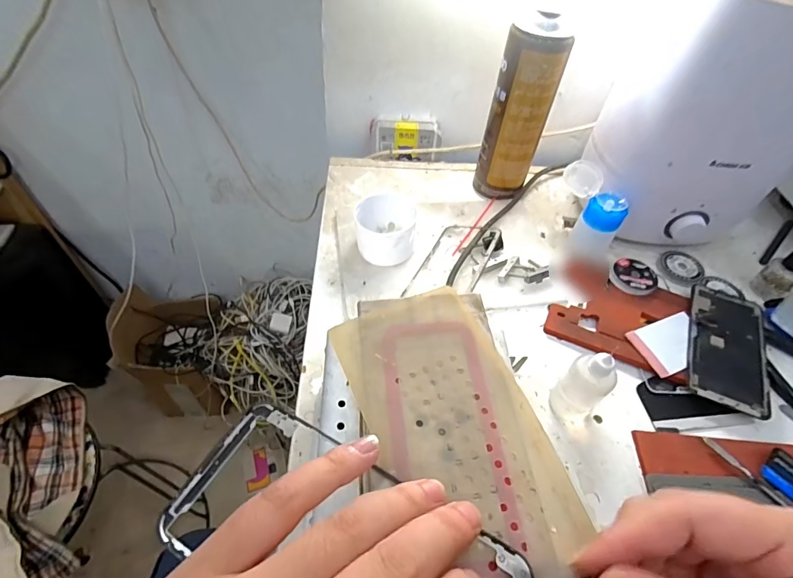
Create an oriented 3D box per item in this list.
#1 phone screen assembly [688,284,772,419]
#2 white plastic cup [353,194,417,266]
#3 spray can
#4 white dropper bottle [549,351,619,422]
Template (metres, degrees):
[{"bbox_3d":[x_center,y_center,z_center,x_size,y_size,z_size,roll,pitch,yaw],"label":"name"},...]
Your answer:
[{"bbox_3d":[0.322,0.053,0.411,0.068,0.008,0.142,22,53,13],"label":"phone screen assembly"},{"bbox_3d":[-0.011,-0.068,0.468,0.066,0.045,0.080,4,51,-1],"label":"white plastic cup"},{"bbox_3d":[0.138,-0.195,0.482,0.048,0.197,0.048,2,51,-3],"label":"spray can"},{"bbox_3d":[0.152,0.079,0.346,0.025,0.080,0.033,-32,60,-26],"label":"white dropper bottle"}]

